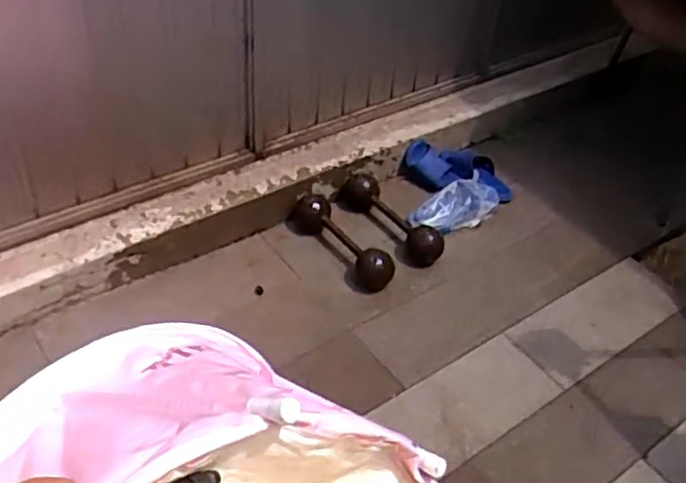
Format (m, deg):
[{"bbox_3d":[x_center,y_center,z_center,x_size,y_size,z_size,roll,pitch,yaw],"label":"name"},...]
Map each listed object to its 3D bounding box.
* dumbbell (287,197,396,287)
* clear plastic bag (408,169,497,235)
[{"bbox_3d":[-0.003,0.001,1.813,0.101,0.089,0.352,-29,52,-32],"label":"dumbbell"},{"bbox_3d":[0.324,-0.099,1.967,0.295,0.078,0.132,-27,50,-30],"label":"clear plastic bag"}]

